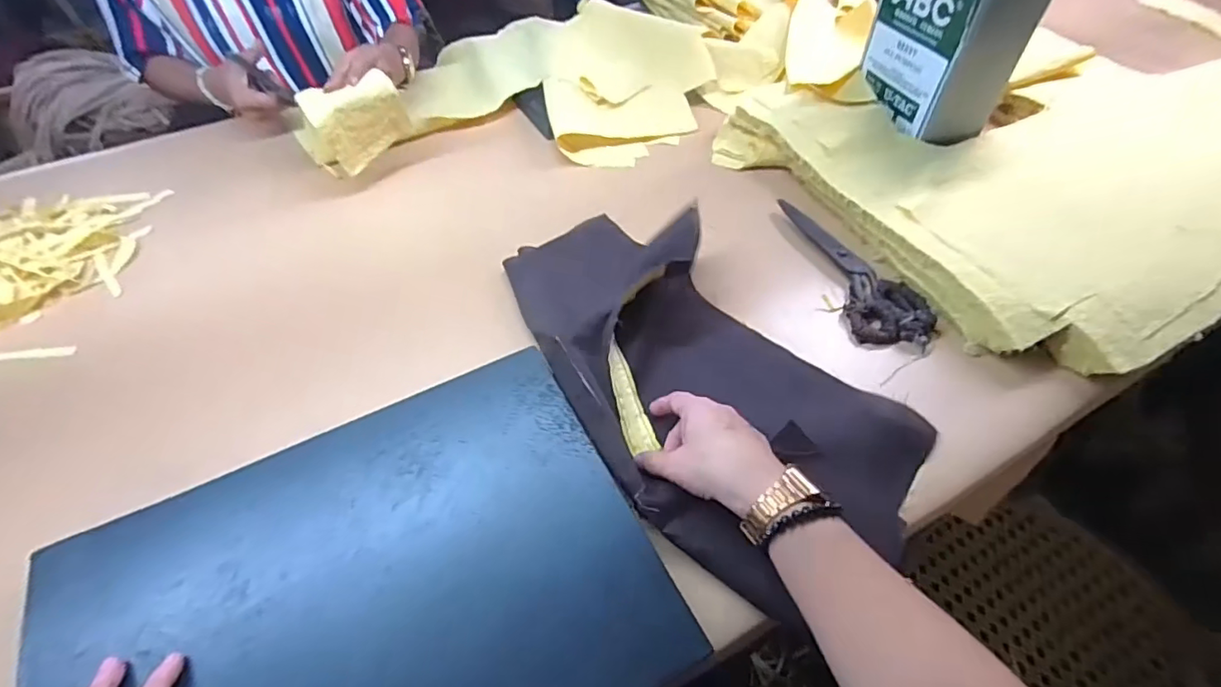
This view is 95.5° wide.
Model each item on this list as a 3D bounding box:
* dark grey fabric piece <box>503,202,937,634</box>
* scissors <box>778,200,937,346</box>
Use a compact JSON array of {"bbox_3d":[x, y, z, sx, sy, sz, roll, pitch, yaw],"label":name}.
[{"bbox_3d":[0.060,0.017,0.512,0.237,0.072,0.436,-38,65,-25],"label":"dark grey fabric piece"},{"bbox_3d":[0.268,-0.089,0.613,0.082,0.021,0.216,-14,53,-8],"label":"scissors"}]

